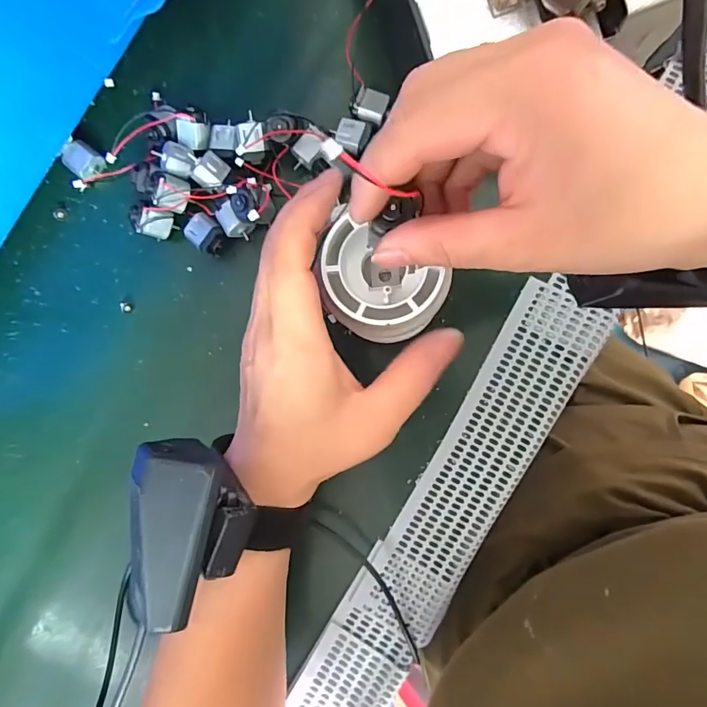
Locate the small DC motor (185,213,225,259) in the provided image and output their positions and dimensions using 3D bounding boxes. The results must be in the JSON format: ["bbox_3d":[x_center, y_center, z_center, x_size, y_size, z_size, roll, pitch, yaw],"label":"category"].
[{"bbox_3d":[-0.090,-0.073,0.283,0.026,0.015,0.019,40,94,4],"label":"small DC motor"}]

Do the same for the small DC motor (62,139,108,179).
[{"bbox_3d":[-0.170,-0.122,0.288,0.017,0.018,0.018,0,91,6],"label":"small DC motor"}]

